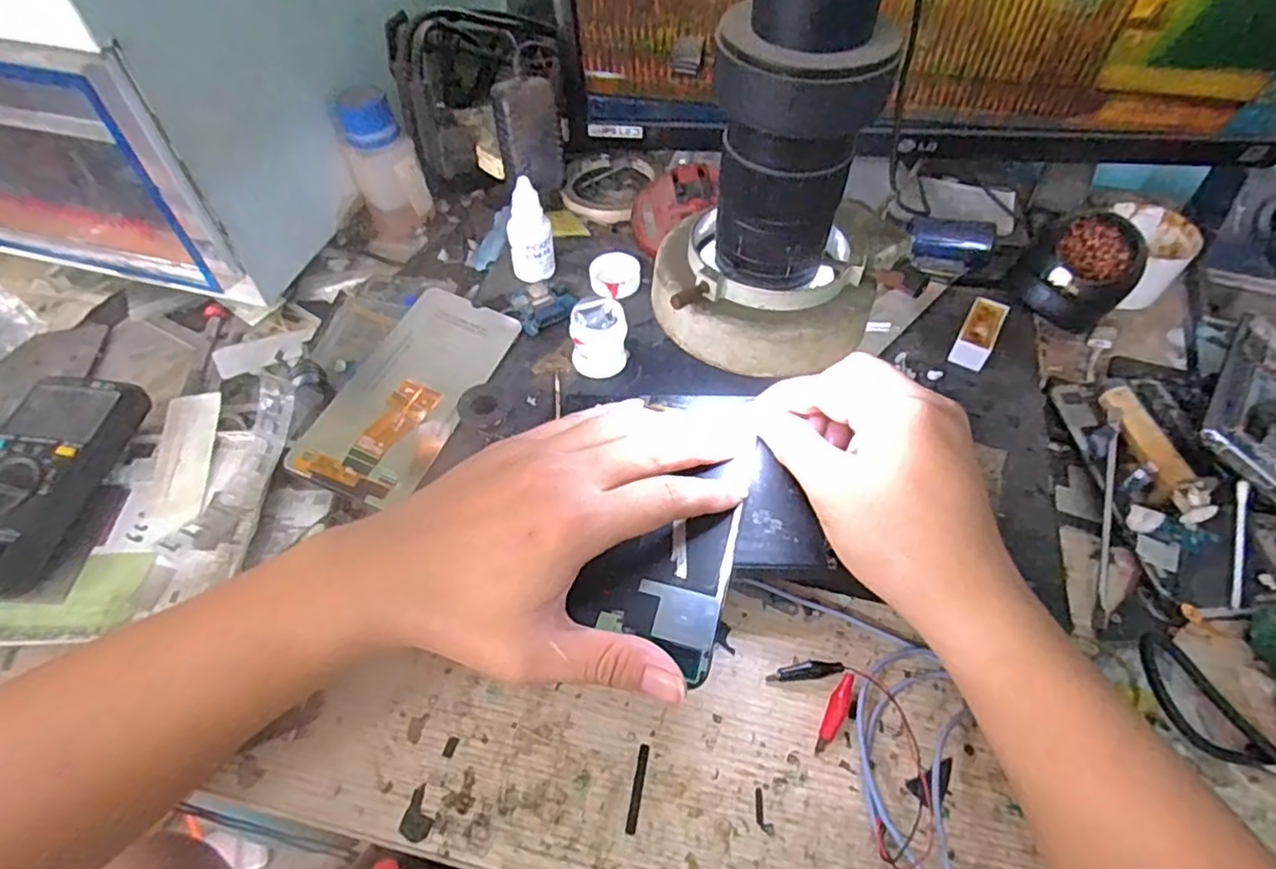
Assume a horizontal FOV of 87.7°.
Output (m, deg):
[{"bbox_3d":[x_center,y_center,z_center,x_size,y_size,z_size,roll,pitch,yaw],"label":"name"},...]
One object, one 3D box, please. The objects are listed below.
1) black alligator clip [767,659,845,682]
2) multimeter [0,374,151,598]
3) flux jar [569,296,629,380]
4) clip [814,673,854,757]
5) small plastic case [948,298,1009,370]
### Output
[{"bbox_3d":[0.082,0.116,0.327,0.036,0.007,0.008,-2,53,-1],"label":"black alligator clip"},{"bbox_3d":[-0.326,0.025,0.362,0.058,0.035,0.120,9,53,7],"label":"multimeter"},{"bbox_3d":[-0.023,-0.060,0.413,0.034,0.037,0.035,0,53,0],"label":"flux jar"},{"bbox_3d":[0.094,0.132,0.314,0.009,0.006,0.040,22,56,17],"label":"clip"},{"bbox_3d":[0.221,-0.066,0.430,0.021,0.016,0.051,26,57,19],"label":"small plastic case"}]

